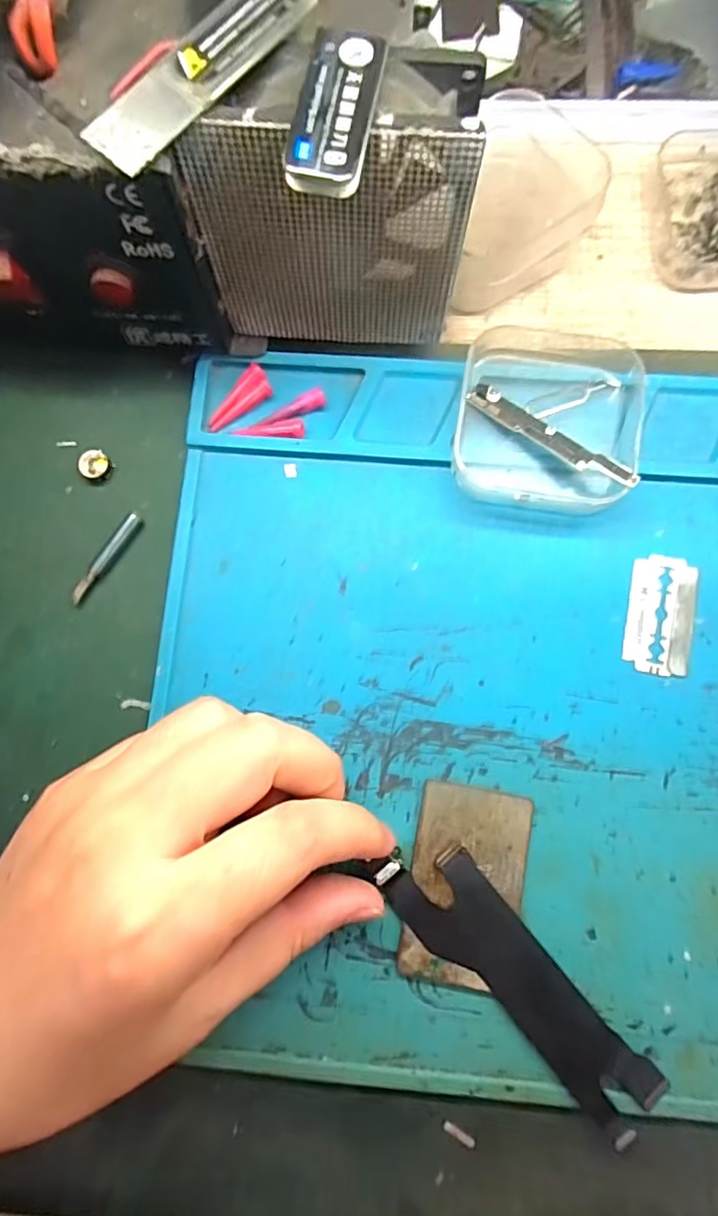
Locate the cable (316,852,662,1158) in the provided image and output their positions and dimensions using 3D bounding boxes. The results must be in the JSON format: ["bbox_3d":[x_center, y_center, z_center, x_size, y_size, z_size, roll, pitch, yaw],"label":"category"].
[{"bbox_3d":[0.048,0.114,0.185,0.112,0.005,0.030,42,83,9],"label":"cable"}]

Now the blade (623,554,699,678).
[{"bbox_3d":[0.108,0.002,0.205,0.023,0.004,0.042,10,80,3],"label":"blade"}]

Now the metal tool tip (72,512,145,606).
[{"bbox_3d":[-0.094,-0.019,0.216,0.006,0.004,0.039,35,82,7],"label":"metal tool tip"}]

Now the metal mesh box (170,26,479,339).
[{"bbox_3d":[-0.007,-0.122,0.187,0.079,0.084,0.030,4,80,2],"label":"metal mesh box"}]

